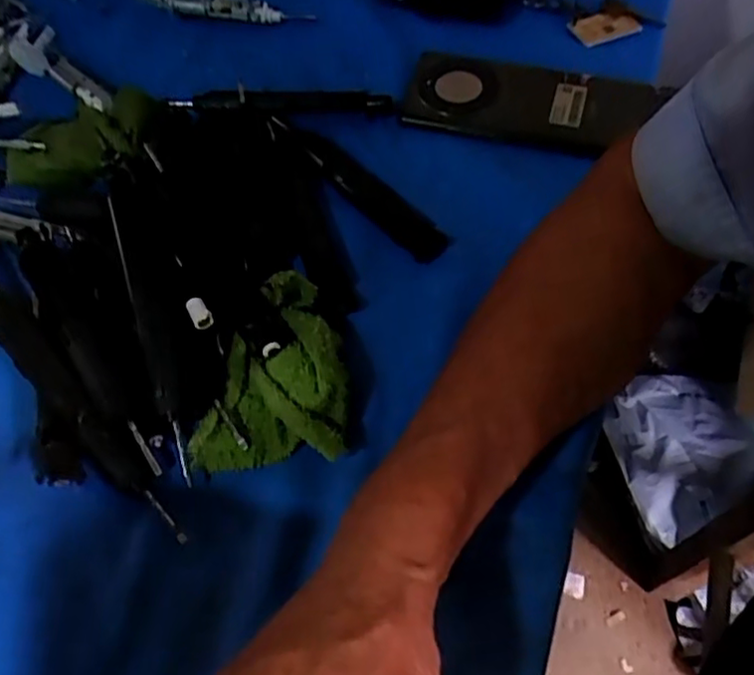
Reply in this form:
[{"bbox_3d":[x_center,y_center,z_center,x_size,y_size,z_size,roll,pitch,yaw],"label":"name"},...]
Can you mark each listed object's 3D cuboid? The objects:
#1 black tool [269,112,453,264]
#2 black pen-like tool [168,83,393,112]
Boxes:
[{"bbox_3d":[-0.016,-0.102,0.417,0.026,0.013,0.157,-40,65,-19],"label":"black tool"},{"bbox_3d":[-0.068,-0.166,0.449,0.154,0.017,0.017,2,59,4],"label":"black pen-like tool"}]

